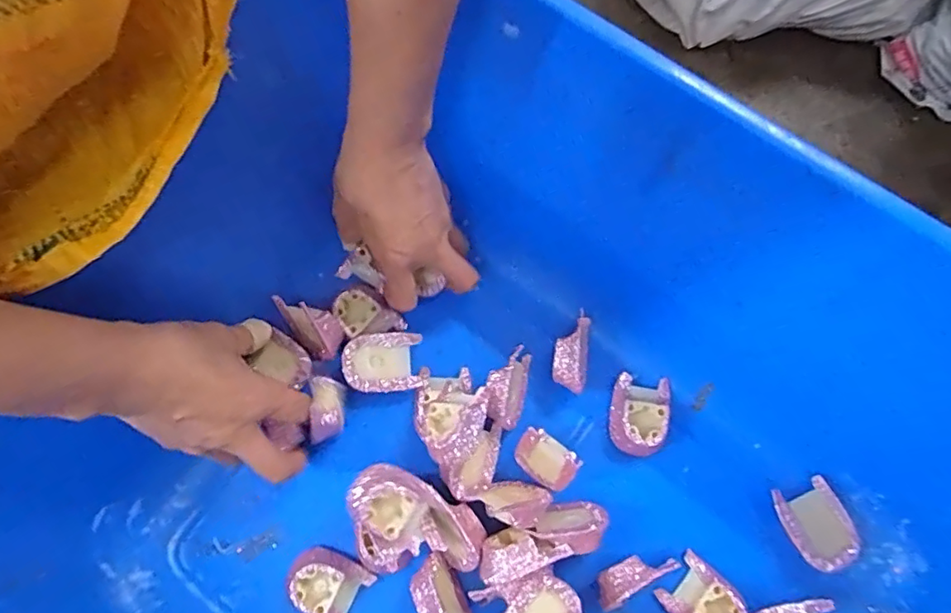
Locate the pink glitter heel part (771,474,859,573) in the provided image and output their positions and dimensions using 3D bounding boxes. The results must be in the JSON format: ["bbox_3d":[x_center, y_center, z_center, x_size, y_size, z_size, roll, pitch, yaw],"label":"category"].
[{"bbox_3d":[0.226,0.145,0.371,0.040,0.013,0.055,-25,80,-6],"label":"pink glitter heel part"}]

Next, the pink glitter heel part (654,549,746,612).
[{"bbox_3d":[0.149,0.191,0.363,0.038,0.024,0.045,-47,45,-11],"label":"pink glitter heel part"}]

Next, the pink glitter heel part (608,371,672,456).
[{"bbox_3d":[0.115,0.076,0.393,0.037,0.021,0.054,15,78,2],"label":"pink glitter heel part"}]

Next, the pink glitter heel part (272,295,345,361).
[{"bbox_3d":[-0.116,0.010,0.391,0.029,0.028,0.055,-35,81,-7],"label":"pink glitter heel part"}]

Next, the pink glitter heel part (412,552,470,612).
[{"bbox_3d":[-0.022,0.190,0.357,0.024,0.034,0.056,-26,80,-6],"label":"pink glitter heel part"}]

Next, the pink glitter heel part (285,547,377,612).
[{"bbox_3d":[-0.099,0.186,0.373,0.052,0.023,0.037,29,79,5],"label":"pink glitter heel part"}]

